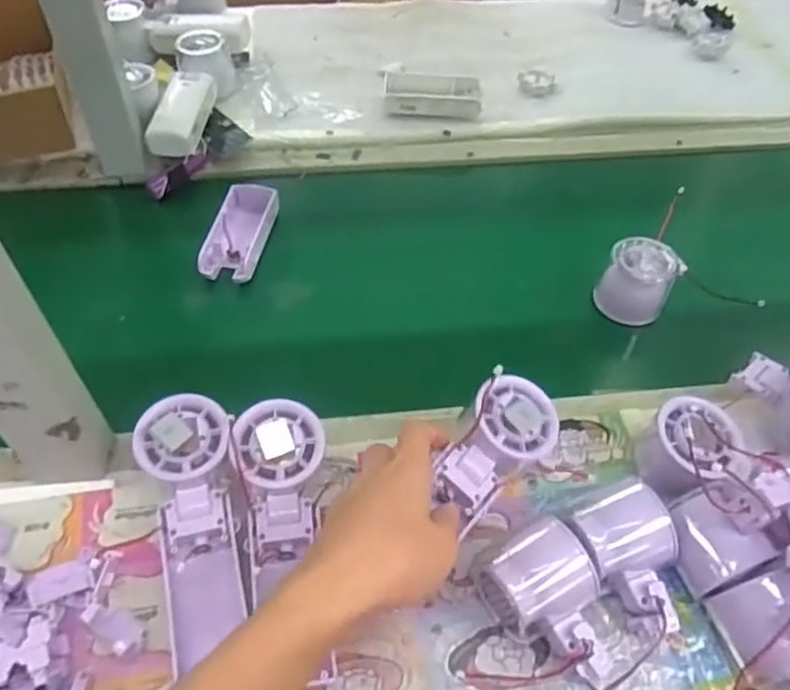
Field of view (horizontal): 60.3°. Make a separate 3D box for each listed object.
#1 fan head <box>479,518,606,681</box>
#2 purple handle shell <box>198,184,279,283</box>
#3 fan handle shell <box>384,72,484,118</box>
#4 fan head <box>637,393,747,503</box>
[{"bbox_3d":[0.090,0.153,0.406,0.057,0.055,0.081,-26,58,-21],"label":"fan head"},{"bbox_3d":[-0.140,-0.105,0.620,0.047,0.023,0.107,9,52,4],"label":"purple handle shell"},{"bbox_3d":[0.042,-0.272,0.751,0.105,0.033,0.047,1,52,-2],"label":"fan handle shell"},{"bbox_3d":[0.201,0.073,0.461,0.053,0.047,0.059,-12,54,-12],"label":"fan head"}]

